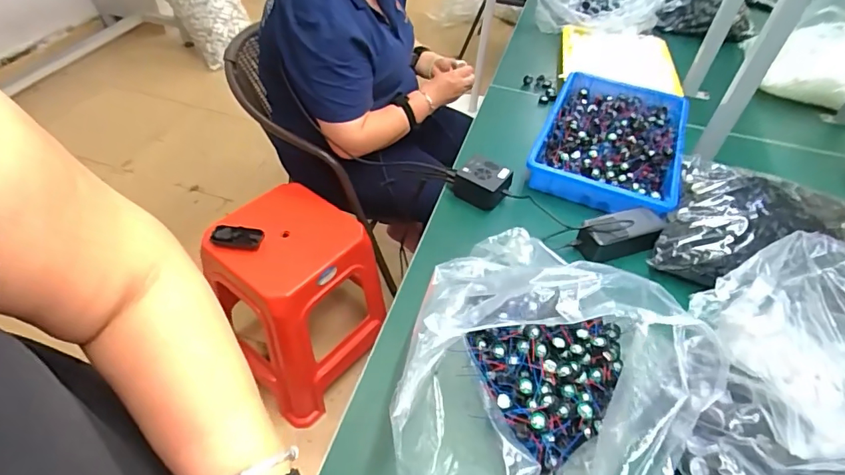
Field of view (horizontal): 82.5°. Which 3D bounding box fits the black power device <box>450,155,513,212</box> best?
[{"bbox_3d":[0.103,-0.095,0.820,0.080,0.050,0.066,30,52,22],"label":"black power device"}]

